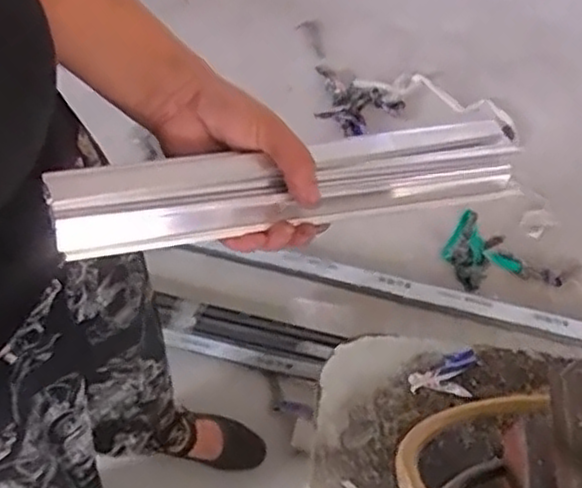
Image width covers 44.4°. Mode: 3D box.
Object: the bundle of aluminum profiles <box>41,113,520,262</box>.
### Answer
[{"bbox_3d":[0.016,-0.041,0.491,0.347,0.031,0.062,-10,58,-25],"label":"bundle of aluminum profiles"}]

